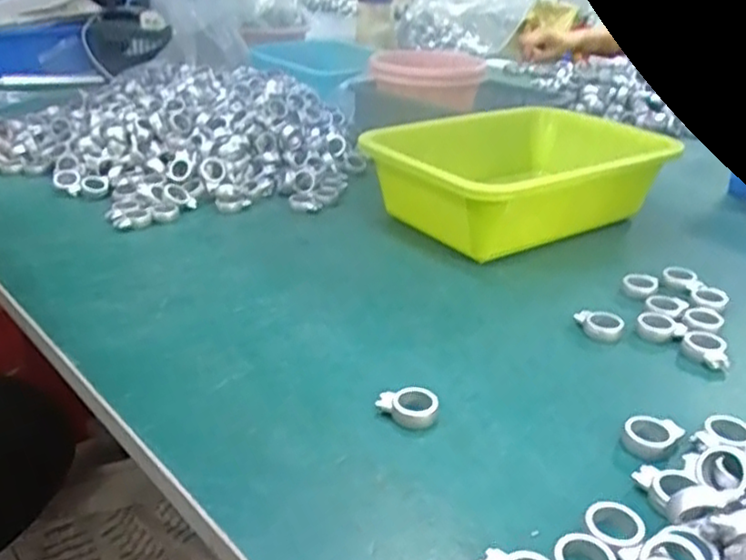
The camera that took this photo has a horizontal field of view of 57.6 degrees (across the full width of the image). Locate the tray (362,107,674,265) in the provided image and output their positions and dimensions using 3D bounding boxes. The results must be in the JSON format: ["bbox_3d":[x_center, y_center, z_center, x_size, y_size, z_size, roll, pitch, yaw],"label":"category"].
[{"bbox_3d":[0.143,-0.099,0.654,0.260,0.077,0.194,-15,32,-28],"label":"tray"}]

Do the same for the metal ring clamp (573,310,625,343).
[{"bbox_3d":[0.156,0.032,0.471,0.033,0.012,0.024,12,30,19],"label":"metal ring clamp"}]

